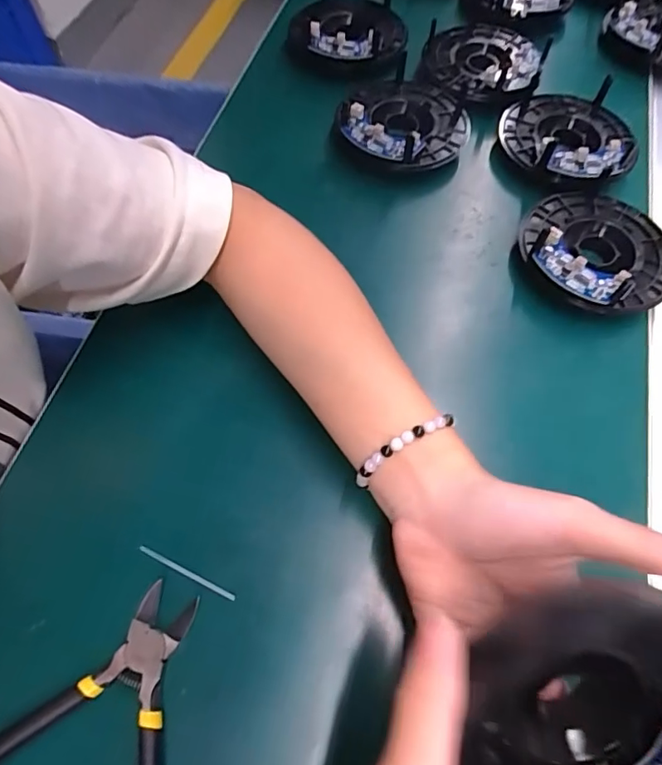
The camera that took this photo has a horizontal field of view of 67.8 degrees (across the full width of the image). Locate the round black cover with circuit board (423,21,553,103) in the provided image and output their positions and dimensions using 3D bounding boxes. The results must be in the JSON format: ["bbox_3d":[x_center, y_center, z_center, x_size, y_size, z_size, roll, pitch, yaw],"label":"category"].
[{"bbox_3d":[0.133,-0.276,0.423,0.100,0.026,0.103,1,64,-1],"label":"round black cover with circuit board"}]

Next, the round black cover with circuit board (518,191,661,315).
[{"bbox_3d":[0.181,-0.090,0.332,0.099,0.032,0.100,1,64,-1],"label":"round black cover with circuit board"}]

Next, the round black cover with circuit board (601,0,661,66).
[{"bbox_3d":[0.303,-0.327,0.452,0.089,0.030,0.099,38,69,16],"label":"round black cover with circuit board"}]

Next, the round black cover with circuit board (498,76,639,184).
[{"bbox_3d":[0.184,-0.198,0.377,0.097,0.022,0.103,1,64,-1],"label":"round black cover with circuit board"}]

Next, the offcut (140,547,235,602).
[{"bbox_3d":[-0.074,0.097,0.252,0.056,0.004,0.004,24,66,10],"label":"offcut"}]

